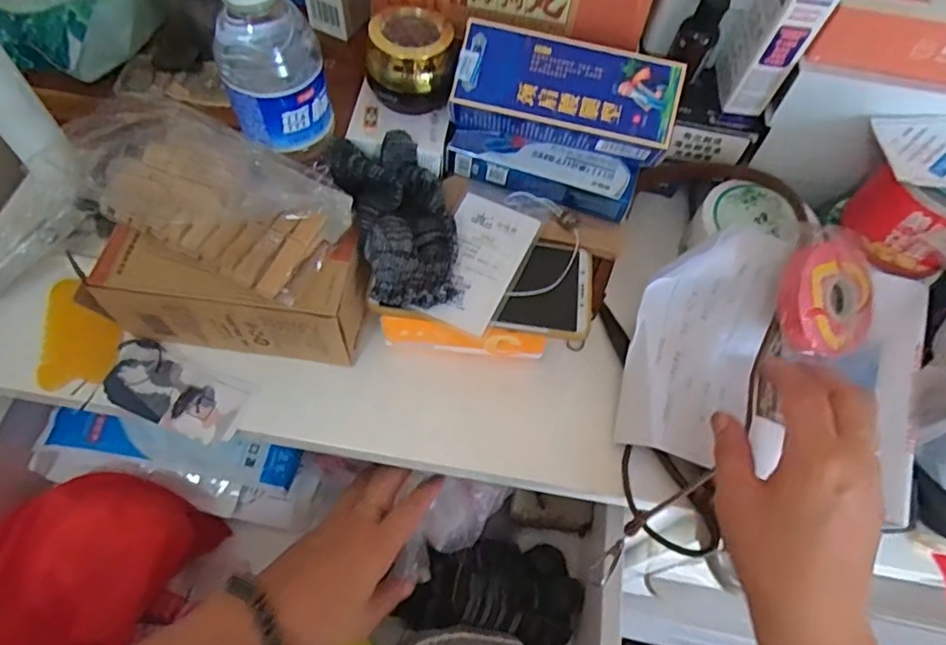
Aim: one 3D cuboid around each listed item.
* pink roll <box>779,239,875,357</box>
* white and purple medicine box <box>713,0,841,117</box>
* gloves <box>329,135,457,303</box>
[{"bbox_3d":[0.253,-0.016,0.422,0.076,0.014,0.078,0,90,-20],"label":"pink roll"},{"bbox_3d":[0.215,-0.211,0.419,0.036,0.120,0.050,3,61,-2],"label":"white and purple medicine box"},{"bbox_3d":[-0.050,-0.071,0.414,0.070,0.034,0.127,-17,64,-12],"label":"gloves"}]

